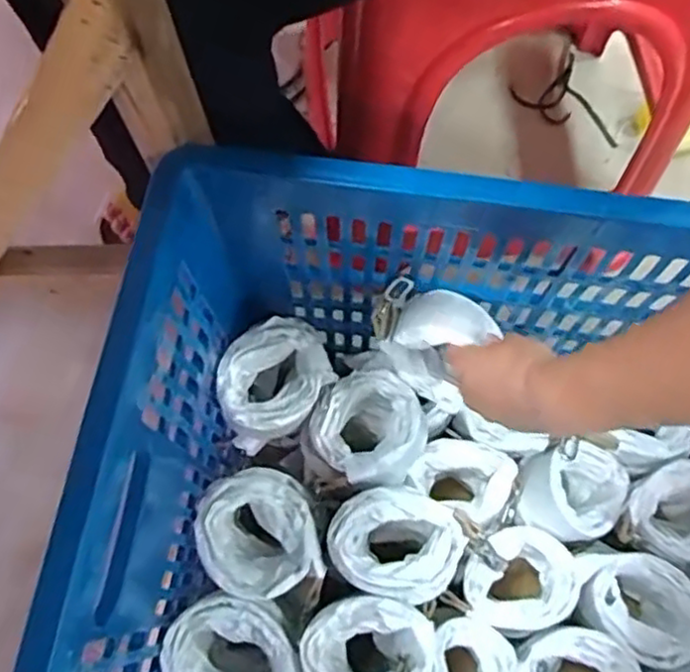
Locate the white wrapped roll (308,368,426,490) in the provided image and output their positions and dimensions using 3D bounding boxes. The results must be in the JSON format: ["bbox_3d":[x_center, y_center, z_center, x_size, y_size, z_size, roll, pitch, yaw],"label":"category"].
[{"bbox_3d":[0.018,0.080,0.609,0.084,0.066,0.099,39,75,12],"label":"white wrapped roll"}]

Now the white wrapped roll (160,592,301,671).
[{"bbox_3d":[-0.083,0.262,0.564,0.105,0.113,0.091,-3,71,-1],"label":"white wrapped roll"}]

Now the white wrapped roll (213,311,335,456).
[{"bbox_3d":[-0.063,0.040,0.621,0.098,0.080,0.097,0,71,0],"label":"white wrapped roll"}]

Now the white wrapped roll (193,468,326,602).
[{"bbox_3d":[-0.070,0.166,0.574,0.091,0.084,0.101,-13,71,-4],"label":"white wrapped roll"}]

